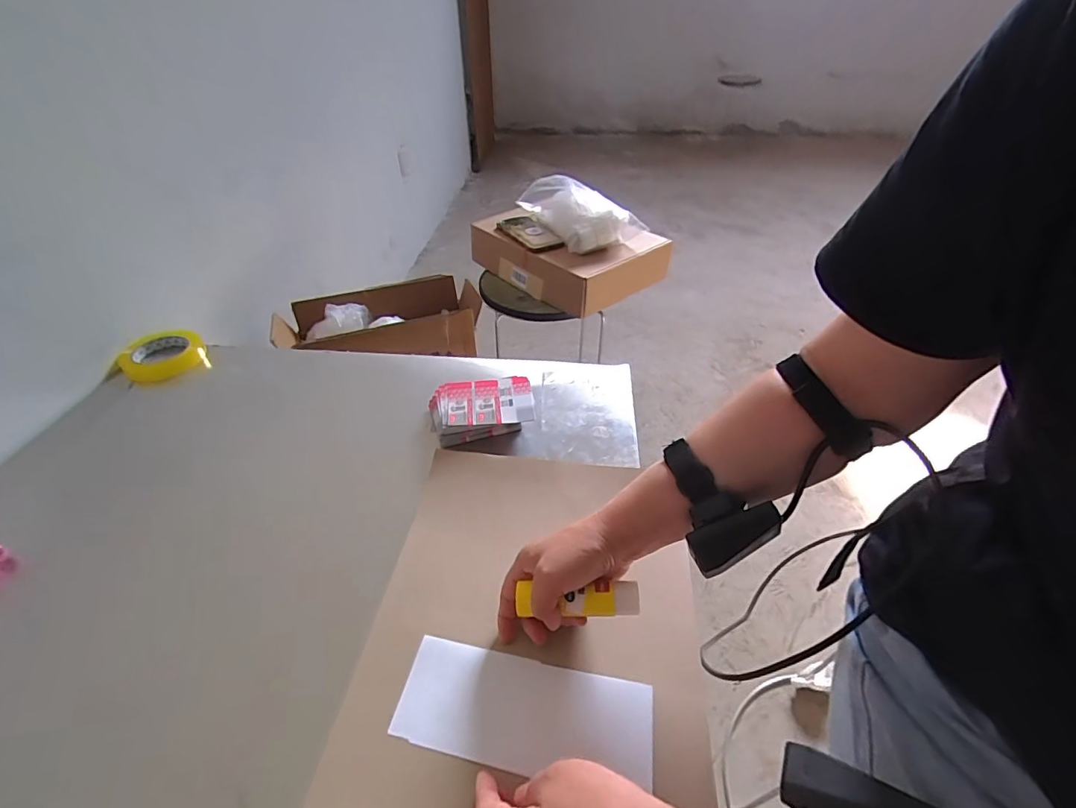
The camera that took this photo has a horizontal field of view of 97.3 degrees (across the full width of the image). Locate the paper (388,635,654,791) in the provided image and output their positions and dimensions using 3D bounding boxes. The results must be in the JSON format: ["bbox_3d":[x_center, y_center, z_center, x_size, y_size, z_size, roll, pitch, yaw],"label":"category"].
[{"bbox_3d":[-0.010,0.254,0.392,0.204,0.006,0.078,9,46,8],"label":"paper"}]

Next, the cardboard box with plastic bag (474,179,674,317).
[{"bbox_3d":[0.058,-0.337,0.969,0.238,0.148,0.341,-34,51,-32],"label":"cardboard box with plastic bag"}]

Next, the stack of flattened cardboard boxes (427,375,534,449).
[{"bbox_3d":[-0.075,0.009,0.630,0.134,0.040,0.088,-6,42,-7],"label":"stack of flattened cardboard boxes"}]

